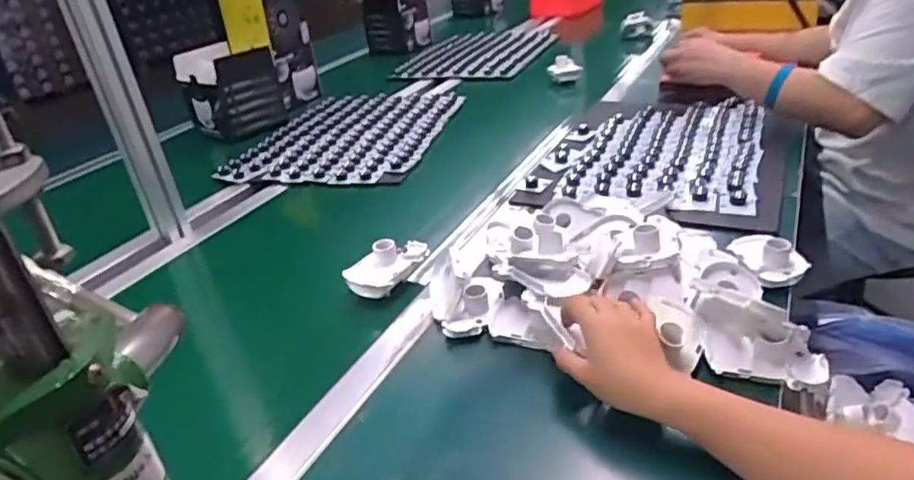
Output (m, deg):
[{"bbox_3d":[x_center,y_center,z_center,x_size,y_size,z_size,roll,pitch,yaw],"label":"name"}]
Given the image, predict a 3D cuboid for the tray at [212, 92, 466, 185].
[{"bbox_3d":[-0.214,-0.221,1.262,0.360,0.034,0.452,3,31,17],"label":"tray"}]

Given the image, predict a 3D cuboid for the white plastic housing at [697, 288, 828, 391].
[{"bbox_3d":[0.278,0.084,0.566,0.118,0.064,0.063,9,33,26],"label":"white plastic housing"}]

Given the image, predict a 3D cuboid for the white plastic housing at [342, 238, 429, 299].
[{"bbox_3d":[-0.084,0.026,0.758,0.105,0.048,0.060,-30,36,-35],"label":"white plastic housing"}]

